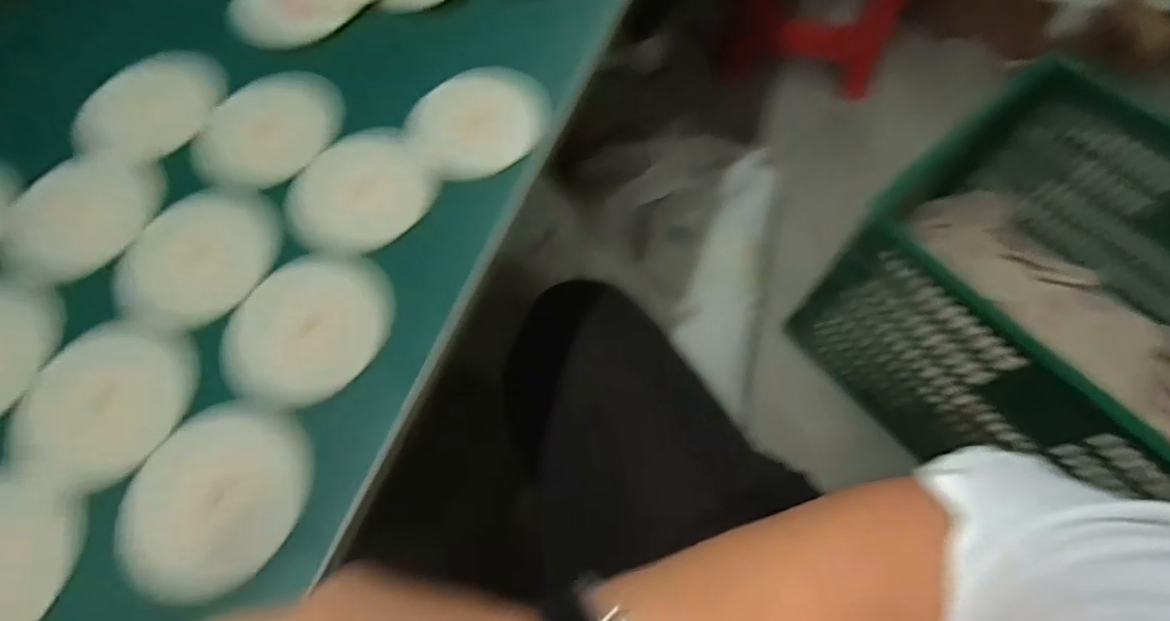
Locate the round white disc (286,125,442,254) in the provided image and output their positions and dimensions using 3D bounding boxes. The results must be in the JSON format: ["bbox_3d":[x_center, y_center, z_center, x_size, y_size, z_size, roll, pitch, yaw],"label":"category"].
[{"bbox_3d":[-0.144,-0.079,0.363,0.084,0.006,0.095,35,71,15],"label":"round white disc"}]

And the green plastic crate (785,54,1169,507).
[{"bbox_3d":[0.773,0.042,0.868,0.467,0.382,0.681,-39,71,-15],"label":"green plastic crate"}]

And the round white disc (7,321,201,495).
[{"bbox_3d":[-0.264,0.049,0.307,0.083,0.010,0.093,19,68,9],"label":"round white disc"}]

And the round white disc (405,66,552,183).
[{"bbox_3d":[-0.073,-0.133,0.390,0.095,0.008,0.082,-38,71,-14],"label":"round white disc"}]

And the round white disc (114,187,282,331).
[{"bbox_3d":[-0.238,-0.035,0.347,0.091,0.006,0.098,0,66,1],"label":"round white disc"}]

